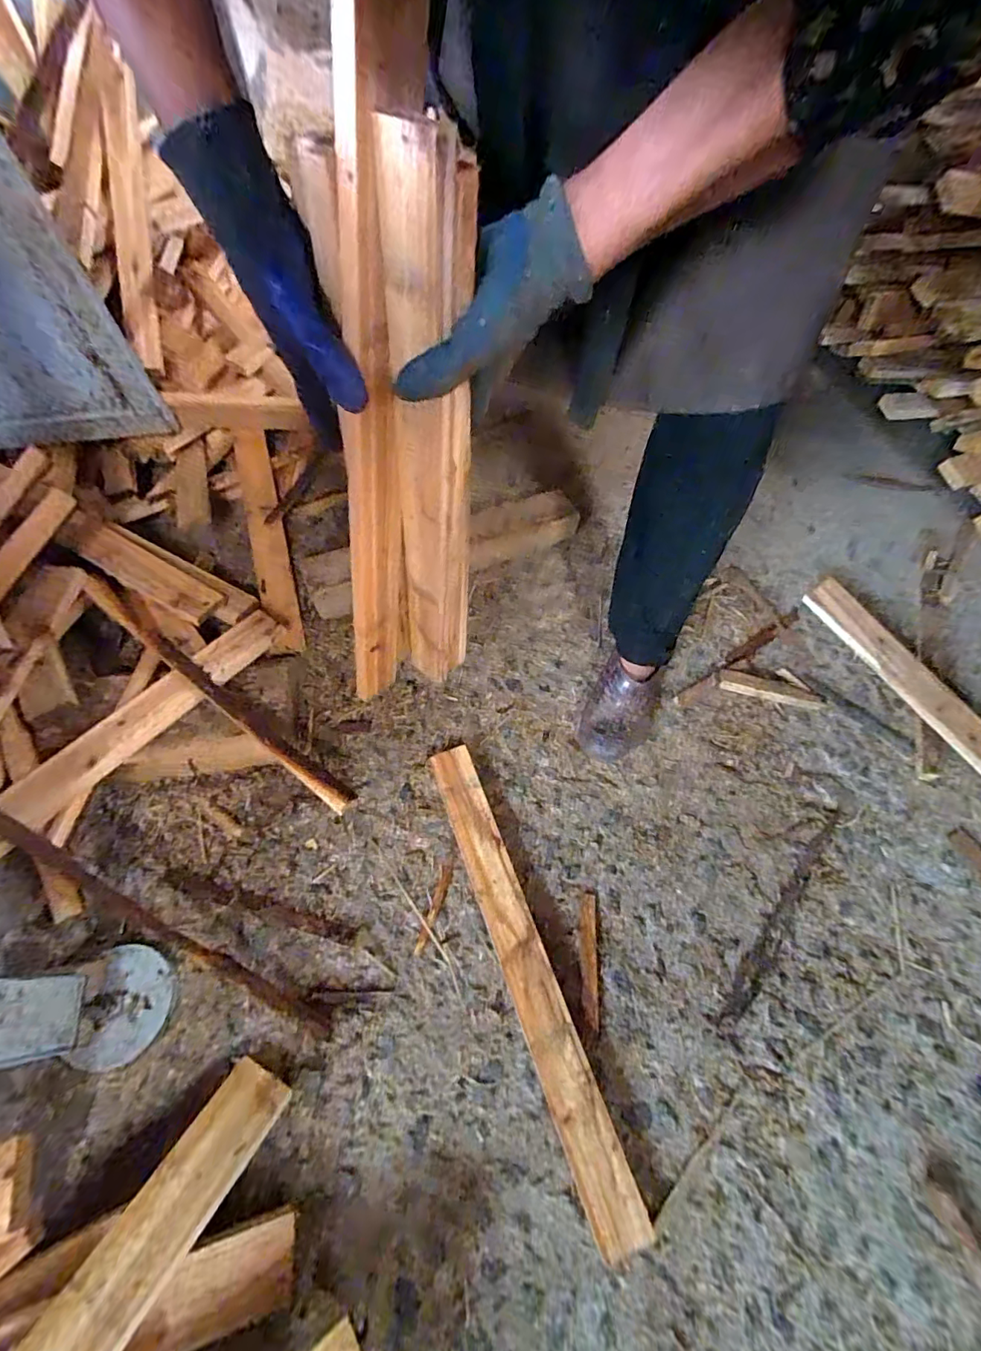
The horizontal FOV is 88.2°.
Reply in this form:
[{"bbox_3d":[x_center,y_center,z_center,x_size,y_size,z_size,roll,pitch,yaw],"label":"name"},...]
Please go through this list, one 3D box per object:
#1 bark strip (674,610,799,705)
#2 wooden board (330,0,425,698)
[{"bbox_3d":[0.387,-0.032,0.778,0.284,0.013,0.024,-31,65,-17],"label":"bark strip"},{"bbox_3d":[-0.098,-0.172,0.445,0.023,0.546,0.075,34,51,18],"label":"wooden board"}]

